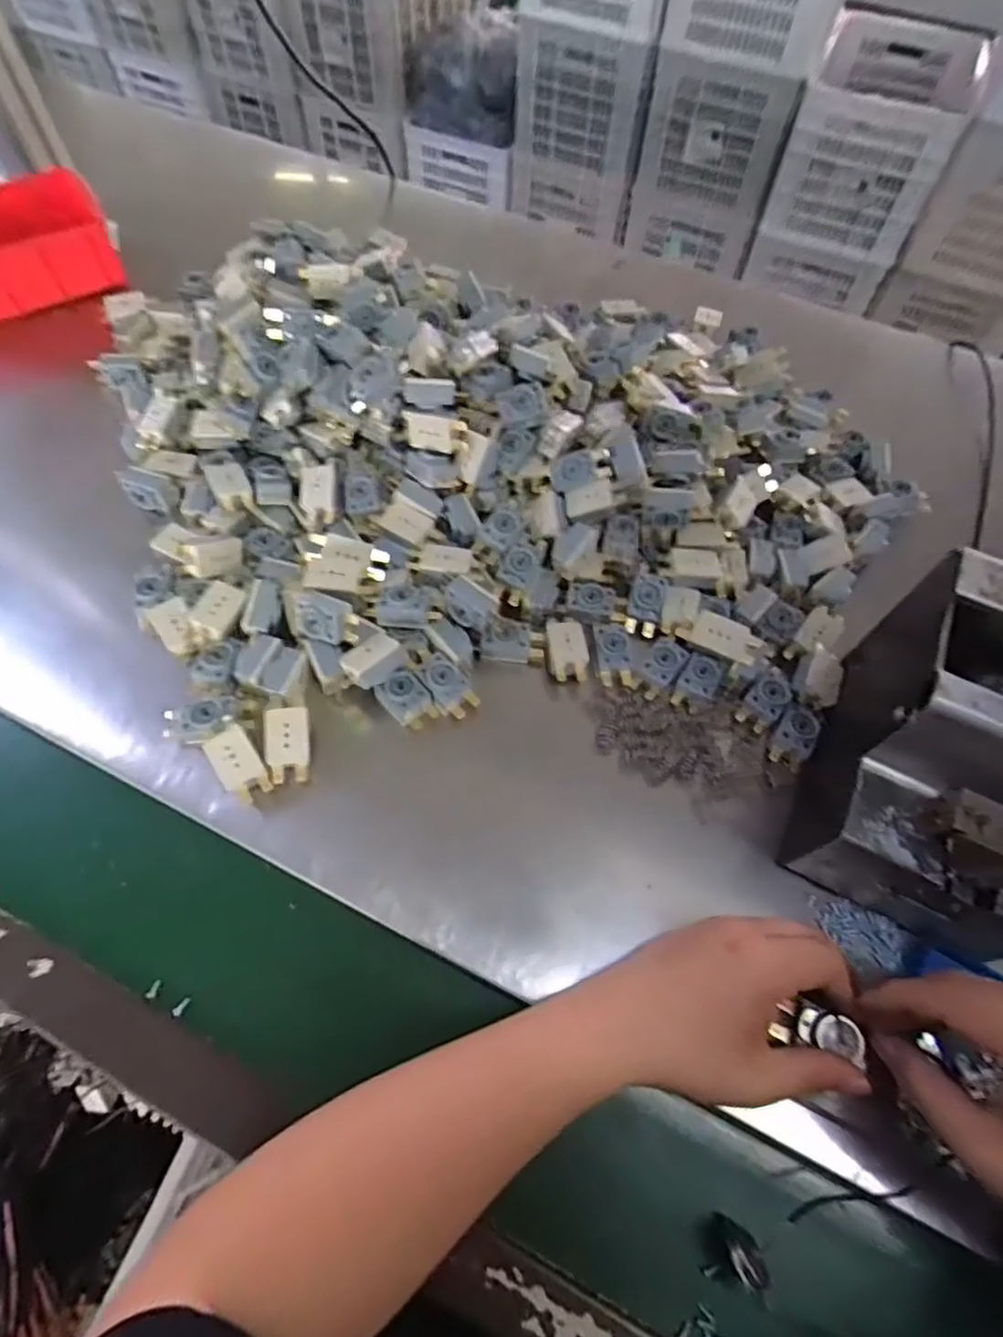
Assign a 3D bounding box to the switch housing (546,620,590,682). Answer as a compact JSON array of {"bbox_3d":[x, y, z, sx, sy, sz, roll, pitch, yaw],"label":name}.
[{"bbox_3d":[0.050,-0.016,0.472,0.029,0.012,0.049,-1,61,-3],"label":"switch housing"}]

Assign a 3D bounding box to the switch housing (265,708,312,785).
[{"bbox_3d":[-0.144,0.052,0.429,0.029,0.016,0.049,-7,87,-16],"label":"switch housing"}]

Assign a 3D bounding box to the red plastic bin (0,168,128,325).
[{"bbox_3d":[-0.509,-0.431,0.656,0.198,0.063,0.124,-30,67,-17],"label":"red plastic bin"}]

